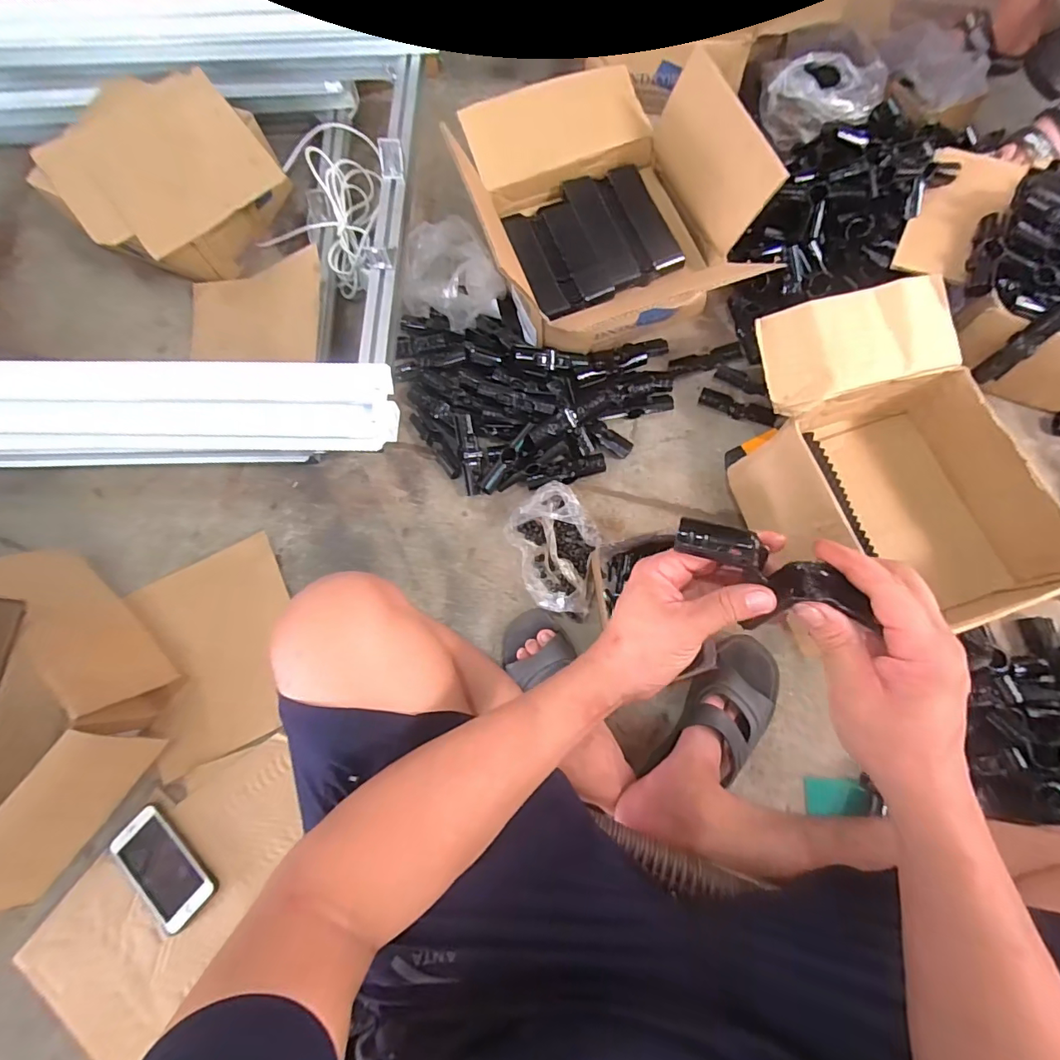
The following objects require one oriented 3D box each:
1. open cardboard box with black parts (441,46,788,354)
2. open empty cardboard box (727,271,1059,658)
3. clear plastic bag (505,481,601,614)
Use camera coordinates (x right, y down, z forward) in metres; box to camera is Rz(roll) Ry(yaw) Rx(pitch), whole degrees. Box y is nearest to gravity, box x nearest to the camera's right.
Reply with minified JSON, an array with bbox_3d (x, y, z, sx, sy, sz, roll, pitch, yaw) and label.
[{"bbox_3d":[0.100,-0.549,0.809,0.386,0.186,0.474,-22,75,-7],"label":"open cardboard box with black parts"},{"bbox_3d":[0.477,-0.094,0.724,0.336,0.162,0.453,-16,74,-1],"label":"open empty cardboard box"},{"bbox_3d":[0.039,0.021,0.754,0.128,0.059,0.180,-21,74,-3],"label":"clear plastic bag"}]

